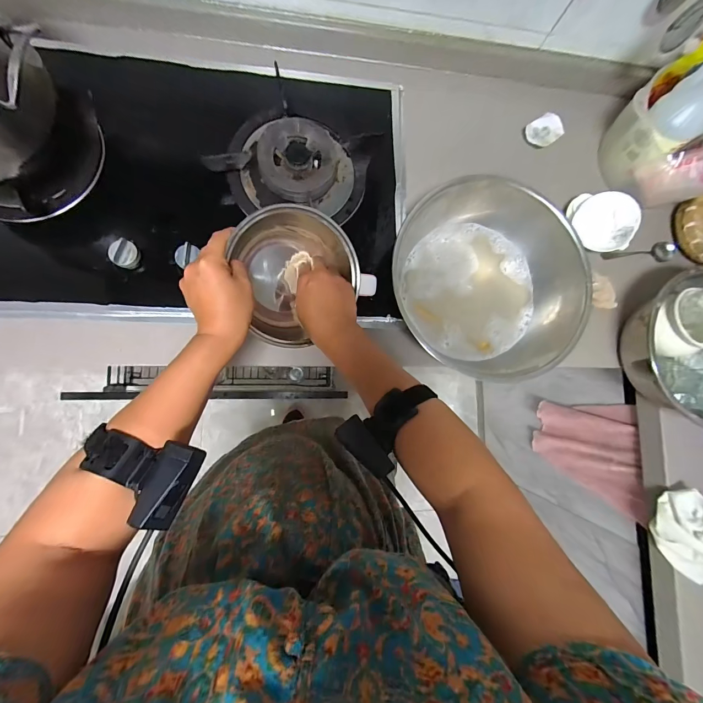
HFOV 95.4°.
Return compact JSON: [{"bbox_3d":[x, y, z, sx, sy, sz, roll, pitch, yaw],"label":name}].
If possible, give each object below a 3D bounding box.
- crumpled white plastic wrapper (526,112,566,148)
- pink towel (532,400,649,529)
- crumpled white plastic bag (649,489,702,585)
[{"bbox_3d":[0.385,-0.442,0.642,0.092,0.013,0.056,-32,90,-10],"label":"crumpled white plastic wrapper"},{"bbox_3d":[0.582,0.249,0.820,0.056,0.307,0.230,9,84,-7],"label":"pink towel"},{"bbox_3d":[0.638,0.337,0.583,0.145,0.067,0.148,26,82,-5],"label":"crumpled white plastic bag"}]

